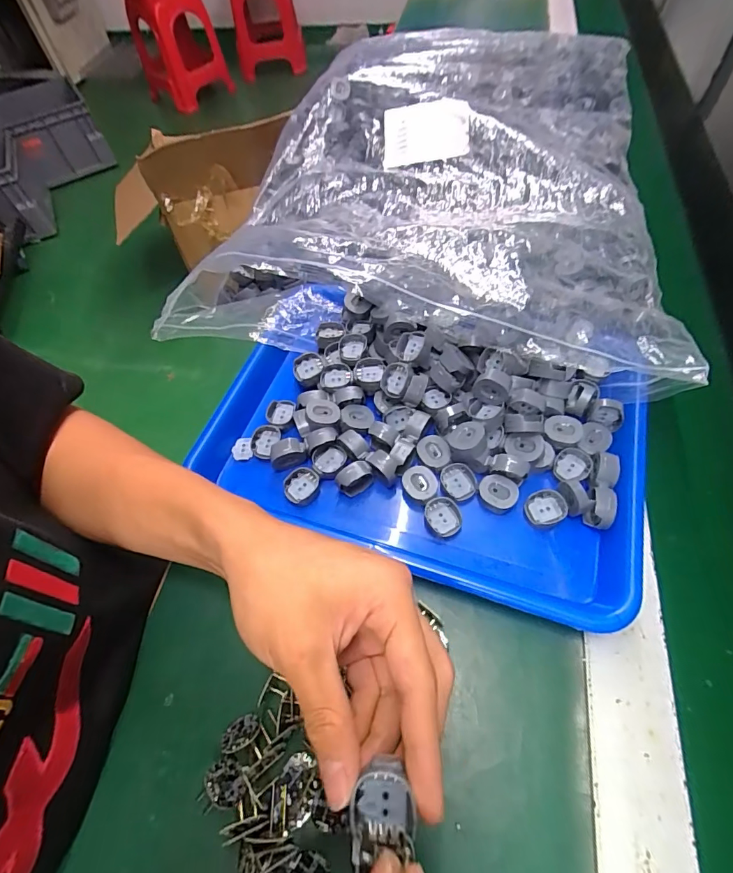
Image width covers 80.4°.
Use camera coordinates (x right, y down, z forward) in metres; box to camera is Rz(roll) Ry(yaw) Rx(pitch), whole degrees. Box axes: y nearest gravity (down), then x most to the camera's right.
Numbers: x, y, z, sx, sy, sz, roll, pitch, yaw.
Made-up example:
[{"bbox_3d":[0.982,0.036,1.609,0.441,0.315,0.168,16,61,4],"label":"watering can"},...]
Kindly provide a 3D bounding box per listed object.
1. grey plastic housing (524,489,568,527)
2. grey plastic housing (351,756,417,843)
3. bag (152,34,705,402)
[{"bbox_3d":[0.131,0.052,0.317,0.027,0.015,0.023,-11,58,-2],"label":"grey plastic housing"},{"bbox_3d":[0.006,0.138,0.167,0.024,0.012,0.022,0,58,5],"label":"grey plastic housing"},{"bbox_3d":[0.084,-0.314,0.485,0.437,0.082,0.558,10,60,11],"label":"bag"}]

